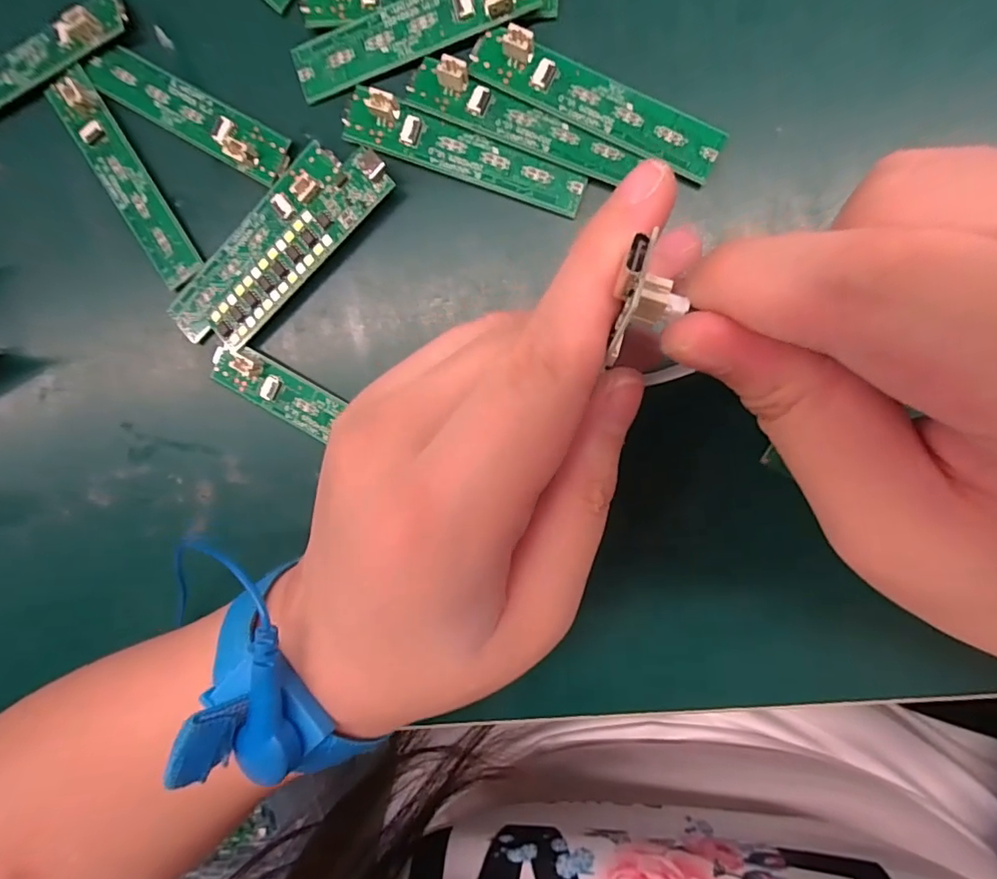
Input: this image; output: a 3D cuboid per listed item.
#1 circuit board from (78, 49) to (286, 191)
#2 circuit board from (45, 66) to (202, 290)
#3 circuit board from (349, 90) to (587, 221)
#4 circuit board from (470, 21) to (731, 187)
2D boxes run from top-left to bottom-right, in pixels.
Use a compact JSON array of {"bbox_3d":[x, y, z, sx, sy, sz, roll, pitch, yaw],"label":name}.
[{"bbox_3d":[-0.111,-0.115,0.182,0.082,0.007,0.018,30,98,5],"label":"circuit board"},{"bbox_3d":[-0.136,-0.095,0.188,0.018,0.010,0.083,-32,90,10],"label":"circuit board"},{"bbox_3d":[-0.012,-0.094,0.171,0.083,0.009,0.016,22,98,6],"label":"circuit board"},{"bbox_3d":[0.030,-0.105,0.162,0.082,0.007,0.017,25,94,3],"label":"circuit board"}]

